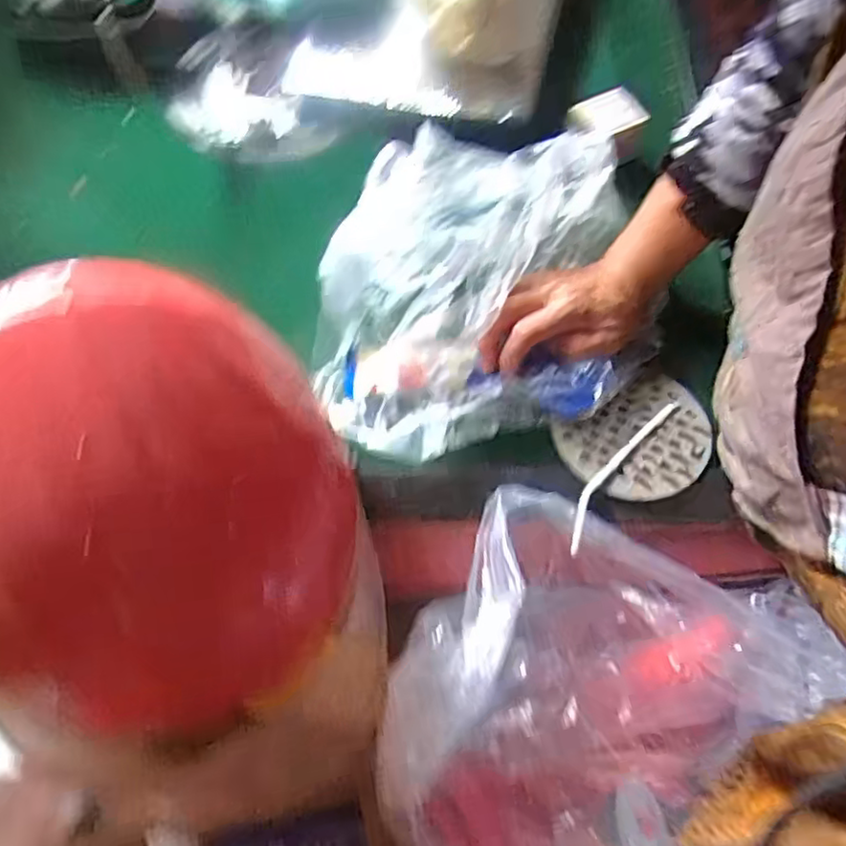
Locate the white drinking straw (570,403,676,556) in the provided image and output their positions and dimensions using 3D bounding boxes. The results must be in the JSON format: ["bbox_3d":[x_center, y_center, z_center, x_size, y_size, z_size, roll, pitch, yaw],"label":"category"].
[{"bbox_3d":[0.135,0.030,0.454,0.018,0.005,0.135,35,71,14],"label":"white drinking straw"}]

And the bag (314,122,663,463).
[{"bbox_3d":[0.041,-0.103,0.465,0.250,0.098,0.209,-15,68,-7],"label":"bag"}]

